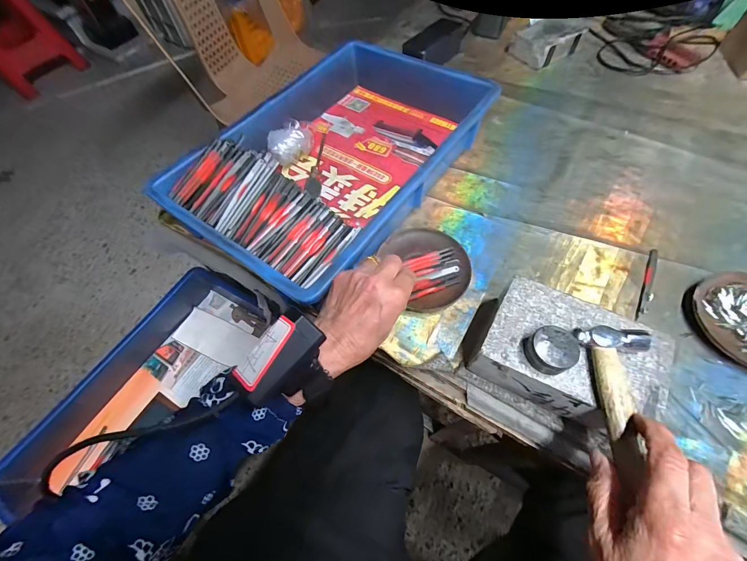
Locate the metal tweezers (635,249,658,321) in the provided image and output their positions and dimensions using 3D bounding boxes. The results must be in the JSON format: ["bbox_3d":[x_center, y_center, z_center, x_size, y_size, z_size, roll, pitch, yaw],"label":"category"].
[{"bbox_3d":[0.322,0.002,0.379,0.009,0.004,0.107,27,65,16],"label":"metal tweezers"}]

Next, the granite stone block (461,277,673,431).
[{"bbox_3d":[0.181,0.073,0.313,0.152,0.058,0.104,23,65,15],"label":"granite stone block"}]

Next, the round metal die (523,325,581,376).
[{"bbox_3d":[0.153,0.061,0.279,0.037,0.022,0.037,-1,62,2],"label":"round metal die"}]

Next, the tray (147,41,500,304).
[{"bbox_3d":[-0.047,-0.185,0.459,0.271,0.080,0.432,31,66,18],"label":"tray"}]

